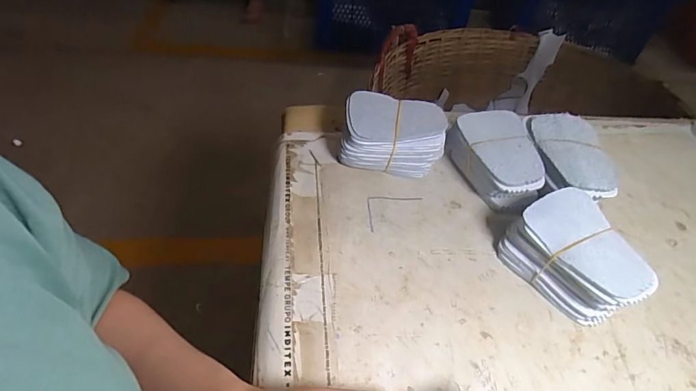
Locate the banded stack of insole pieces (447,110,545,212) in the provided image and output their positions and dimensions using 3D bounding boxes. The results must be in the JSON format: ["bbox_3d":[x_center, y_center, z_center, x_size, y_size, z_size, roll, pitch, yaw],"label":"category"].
[{"bbox_3d":[0.150,-0.034,0.437,0.074,0.058,0.105,0,49,-6],"label":"banded stack of insole pieces"}]

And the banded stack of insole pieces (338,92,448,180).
[{"bbox_3d":[0.047,-0.063,0.448,0.104,0.063,0.069,6,48,0],"label":"banded stack of insole pieces"}]

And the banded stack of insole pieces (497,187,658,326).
[{"bbox_3d":[0.199,0.055,0.360,0.070,0.063,0.109,-24,55,-24],"label":"banded stack of insole pieces"}]

